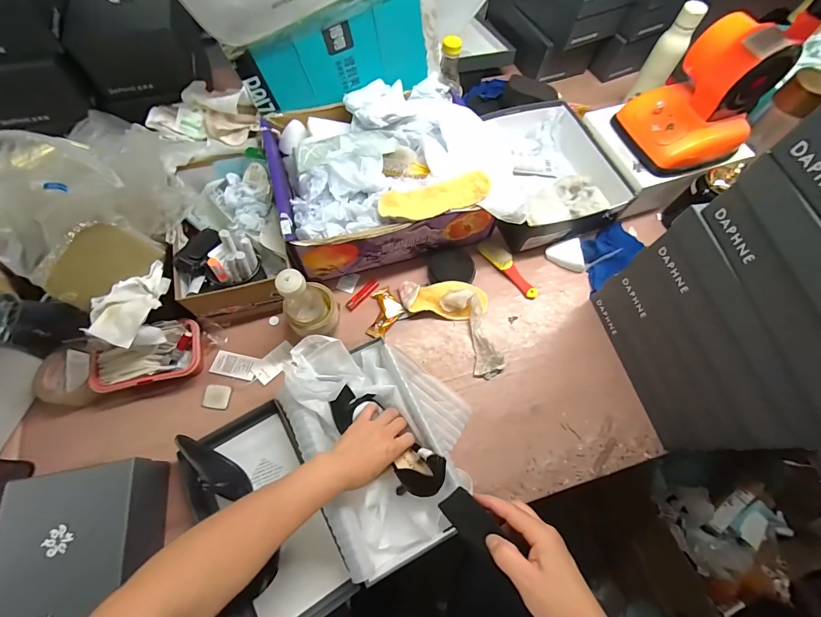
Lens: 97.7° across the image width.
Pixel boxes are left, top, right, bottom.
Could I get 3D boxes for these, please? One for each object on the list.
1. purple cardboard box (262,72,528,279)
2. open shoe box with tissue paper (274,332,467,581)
[{"bbox_3d":[-0.044,-0.258,0.712,0.420,0.175,0.327,-10,67,-7],"label":"purple cardboard box"},{"bbox_3d":[-0.064,0.190,0.527,0.187,0.092,0.326,-30,71,-14],"label":"open shoe box with tissue paper"}]

